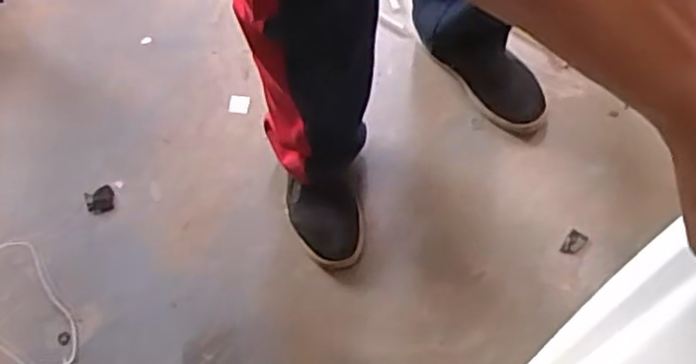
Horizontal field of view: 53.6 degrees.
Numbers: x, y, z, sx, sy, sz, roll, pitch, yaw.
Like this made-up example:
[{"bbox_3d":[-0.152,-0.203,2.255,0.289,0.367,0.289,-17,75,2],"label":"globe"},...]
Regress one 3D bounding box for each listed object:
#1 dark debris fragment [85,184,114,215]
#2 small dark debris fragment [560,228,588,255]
[{"bbox_3d":[-0.384,0.029,1.070,0.043,0.005,0.042,-18,86,-20],"label":"dark debris fragment"},{"bbox_3d":[0.329,0.089,1.002,0.027,0.005,0.041,32,70,17],"label":"small dark debris fragment"}]

